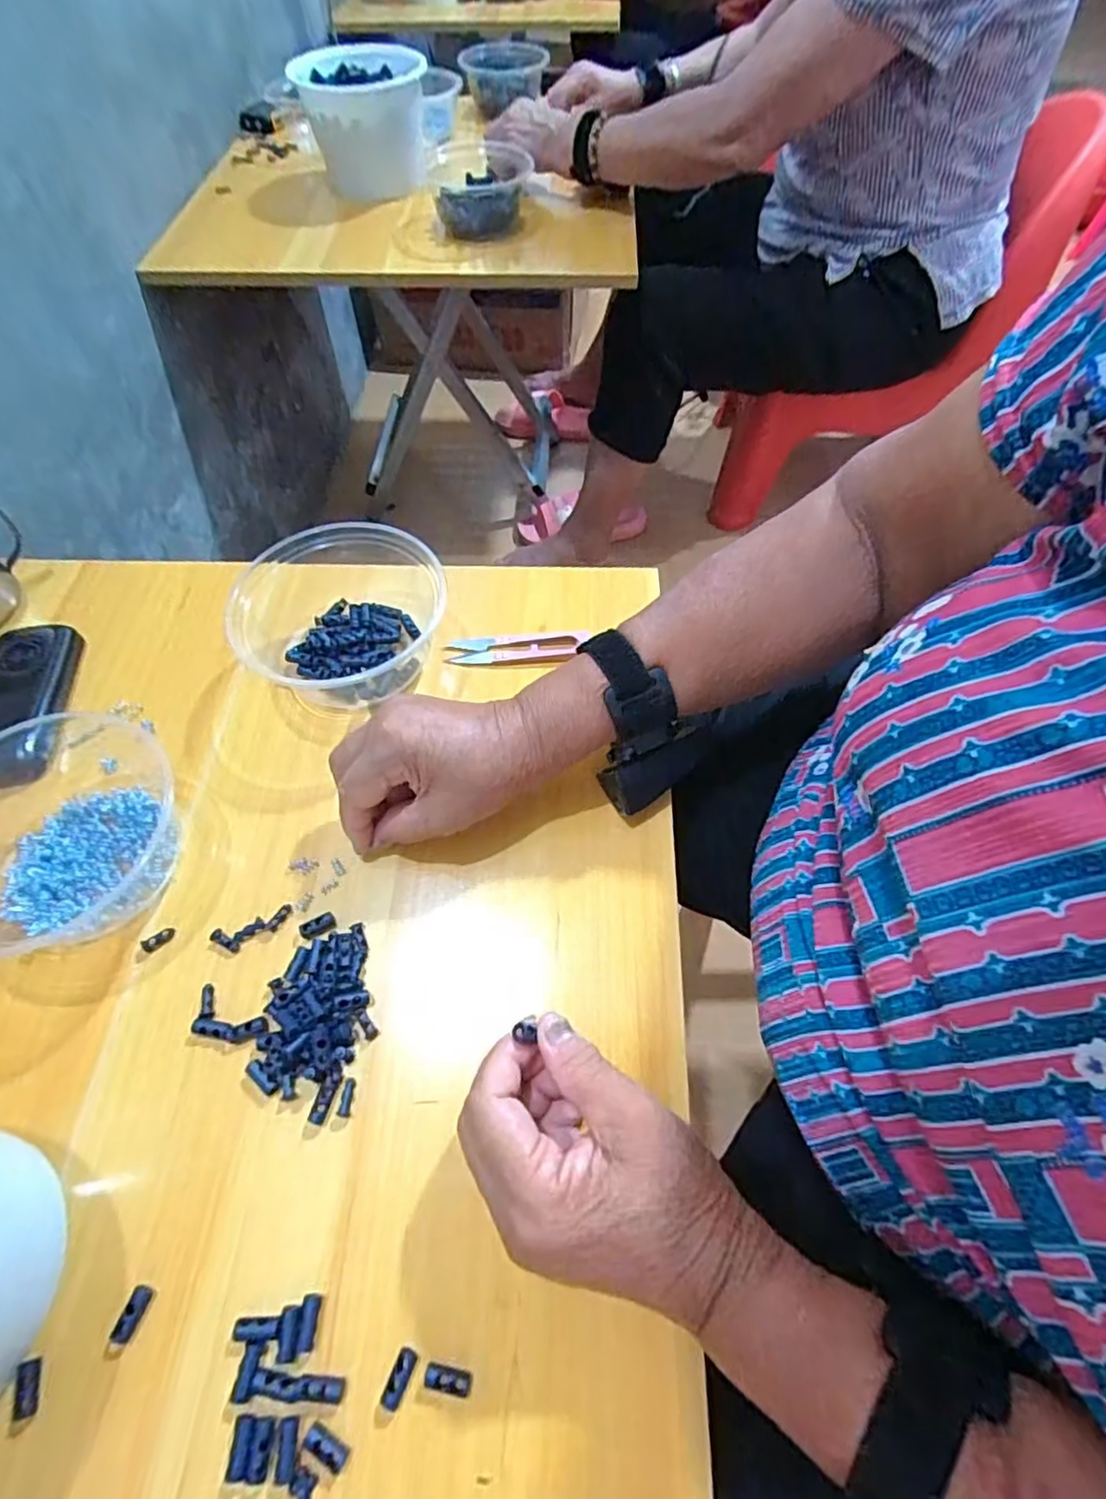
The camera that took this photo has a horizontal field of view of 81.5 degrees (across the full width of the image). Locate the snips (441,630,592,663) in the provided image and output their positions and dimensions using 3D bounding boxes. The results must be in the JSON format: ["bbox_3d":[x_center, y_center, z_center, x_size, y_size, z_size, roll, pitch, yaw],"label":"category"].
[{"bbox_3d":[-0.025,-0.073,0.460,0.100,0.015,0.019,-1,60,0],"label":"snips"}]

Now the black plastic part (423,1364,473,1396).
[{"bbox_3d":[-0.043,0.260,0.264,0.019,0.007,0.008,7,60,5],"label":"black plastic part"}]

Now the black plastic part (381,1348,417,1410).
[{"bbox_3d":[-0.063,0.259,0.264,0.008,0.004,0.019,20,62,12],"label":"black plastic part"}]

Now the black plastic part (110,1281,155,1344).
[{"bbox_3d":[-0.182,0.245,0.278,0.008,0.004,0.020,16,62,10],"label":"black plastic part"}]

